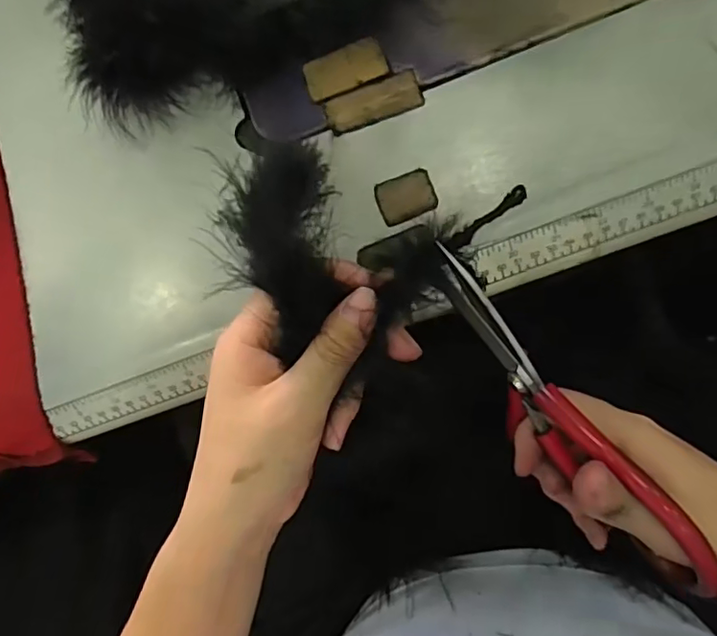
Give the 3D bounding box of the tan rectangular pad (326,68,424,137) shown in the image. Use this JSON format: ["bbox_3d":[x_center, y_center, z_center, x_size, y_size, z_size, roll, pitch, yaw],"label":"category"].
[{"bbox_3d":[0.008,-0.123,0.326,0.054,0.004,0.024,-19,86,8],"label":"tan rectangular pad"}]

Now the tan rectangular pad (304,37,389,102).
[{"bbox_3d":[-0.008,-0.144,0.331,0.046,0.004,0.023,-21,86,8],"label":"tan rectangular pad"}]

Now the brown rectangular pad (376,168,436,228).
[{"bbox_3d":[0.027,-0.067,0.320,0.032,0.004,0.026,-20,86,8],"label":"brown rectangular pad"}]

